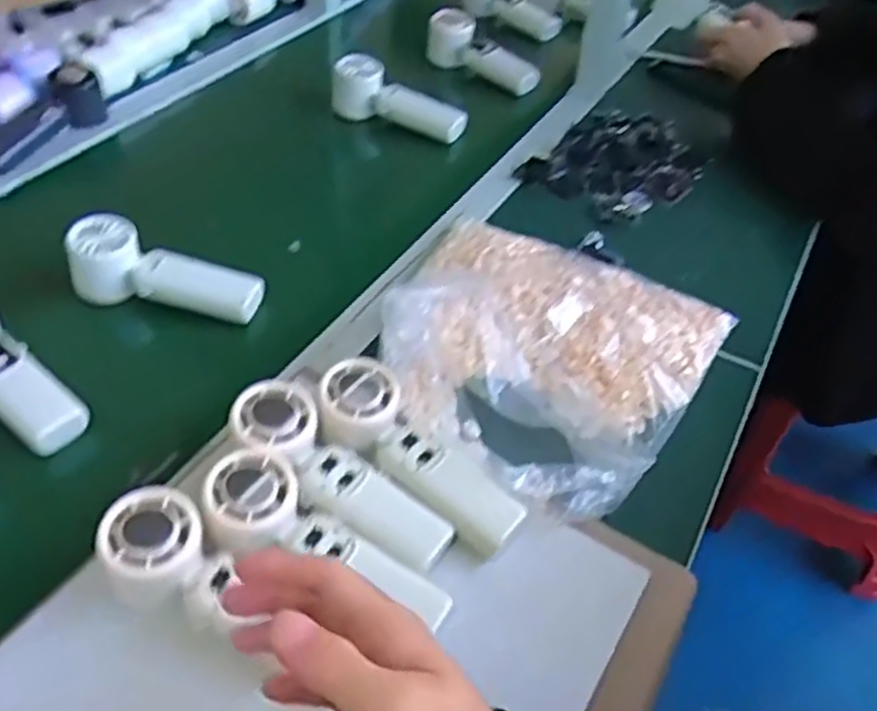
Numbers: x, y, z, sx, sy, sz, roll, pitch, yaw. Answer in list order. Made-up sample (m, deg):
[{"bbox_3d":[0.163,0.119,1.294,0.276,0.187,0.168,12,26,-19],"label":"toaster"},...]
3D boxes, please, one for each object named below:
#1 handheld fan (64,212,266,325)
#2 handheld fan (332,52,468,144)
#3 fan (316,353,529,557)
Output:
[{"bbox_3d":[-0.236,-0.073,0.651,0.161,0.053,0.054,13,46,8],"label":"handheld fan"},{"bbox_3d":[-0.047,-0.305,0.900,0.169,0.052,0.050,18,47,13],"label":"handheld fan"},{"bbox_3d":[-0.016,0.067,0.511,0.162,0.028,0.050,42,55,14],"label":"fan"}]

